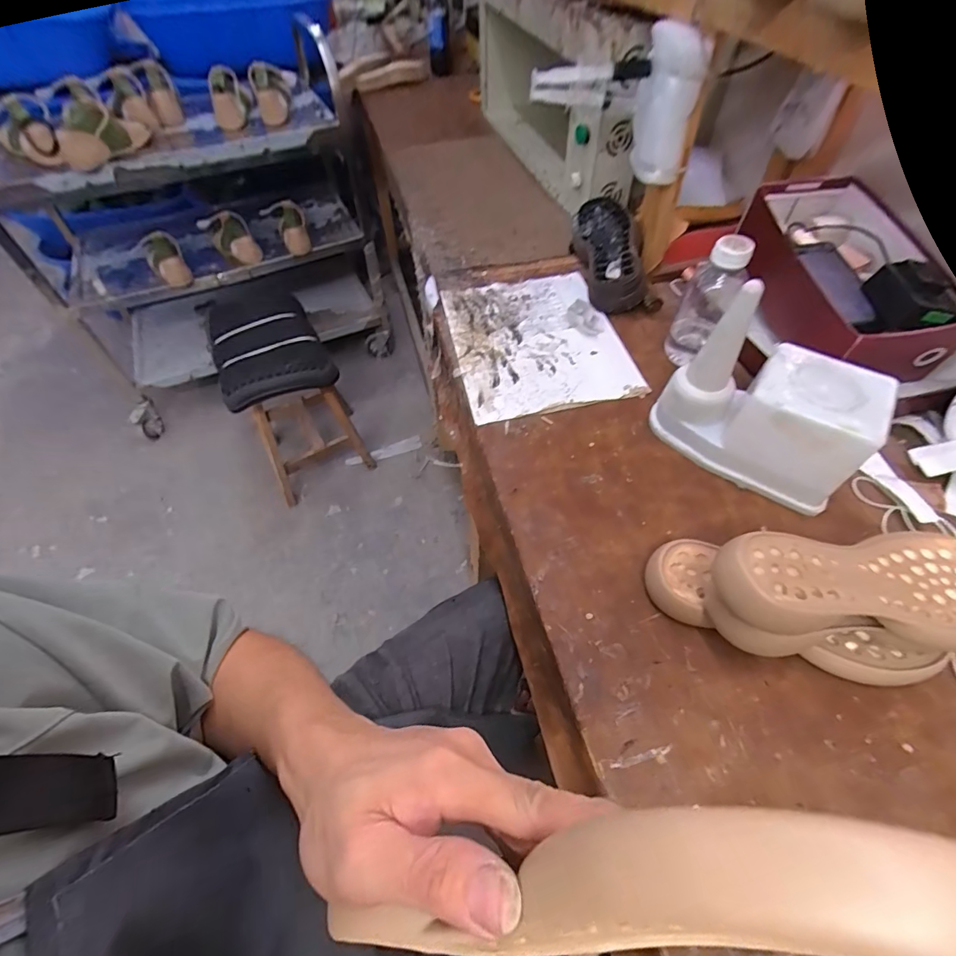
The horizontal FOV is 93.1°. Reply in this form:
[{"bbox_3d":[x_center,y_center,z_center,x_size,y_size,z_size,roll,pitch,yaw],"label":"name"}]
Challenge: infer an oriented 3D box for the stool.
[{"bbox_3d":[-0.501,-0.201,1.261,0.265,0.470,0.354,-22,56,-13],"label":"stool"}]

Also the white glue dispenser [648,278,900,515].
[{"bbox_3d":[0.301,-0.080,0.473,0.196,0.154,0.097,32,62,23],"label":"white glue dispenser"}]

